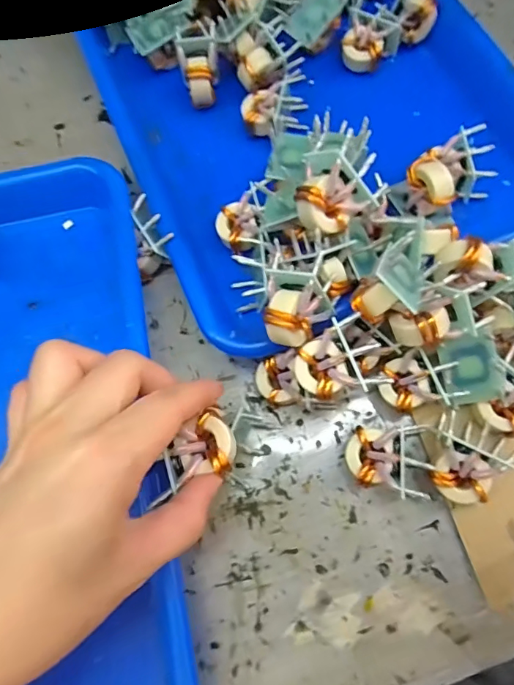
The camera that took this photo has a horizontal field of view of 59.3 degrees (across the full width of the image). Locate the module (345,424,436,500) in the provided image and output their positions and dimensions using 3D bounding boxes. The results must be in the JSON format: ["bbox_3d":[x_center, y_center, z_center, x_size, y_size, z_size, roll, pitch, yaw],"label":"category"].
[{"bbox_3d":[0.067,0.062,0.236,0.039,0.029,0.035,0,73,1],"label":"module"}]

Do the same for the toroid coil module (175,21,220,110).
[{"bbox_3d":[-0.039,-0.184,0.307,0.025,0.037,0.037,-5,73,0],"label":"toroid coil module"}]

